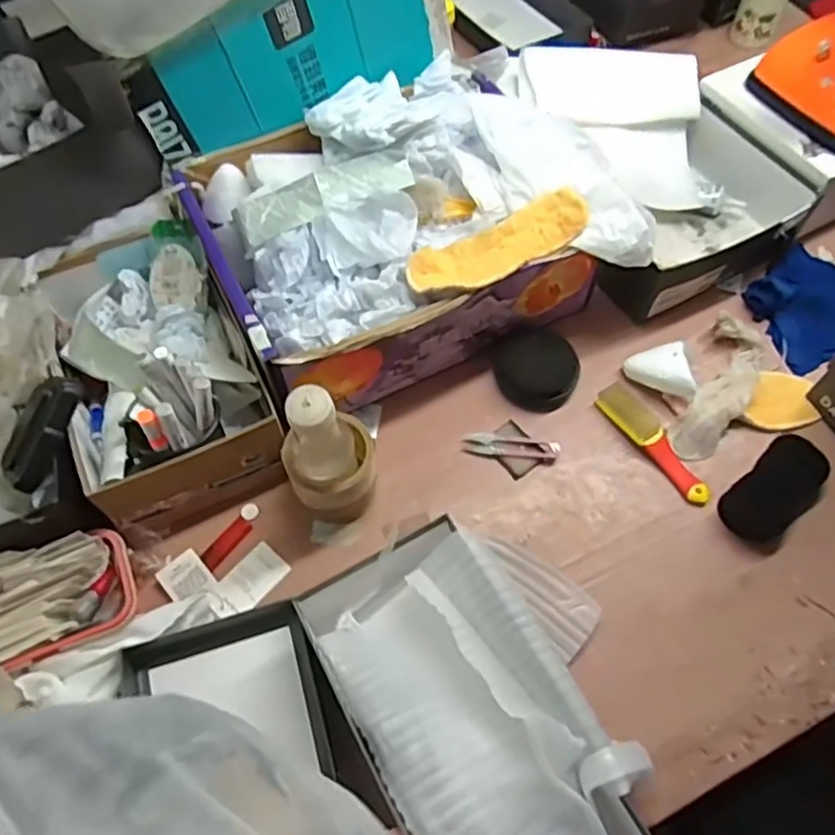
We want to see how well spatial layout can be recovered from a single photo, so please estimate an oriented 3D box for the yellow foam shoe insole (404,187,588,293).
[{"bbox_3d":[0.084,-0.174,0.699,0.197,0.030,0.063,-26,63,-14],"label":"yellow foam shoe insole"}]

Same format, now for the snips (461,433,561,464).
[{"bbox_3d":[0.102,0.034,0.746,0.102,0.015,0.027,9,61,5],"label":"snips"}]

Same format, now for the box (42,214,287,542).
[{"bbox_3d":[-0.279,-0.061,0.718,0.181,0.139,0.314,-24,63,-13],"label":"box"}]

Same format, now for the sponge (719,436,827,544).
[{"bbox_3d":[0.372,0.074,0.709,0.119,0.027,0.065,-39,67,-20],"label":"sponge"}]

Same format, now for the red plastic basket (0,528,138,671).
[{"bbox_3d":[-0.344,0.173,0.623,0.162,0.066,0.096,-18,62,-10],"label":"red plastic basket"}]

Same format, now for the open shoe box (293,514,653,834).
[{"bbox_3d":[0.044,0.248,0.575,0.176,0.091,0.291,-27,64,-14],"label":"open shoe box"}]

